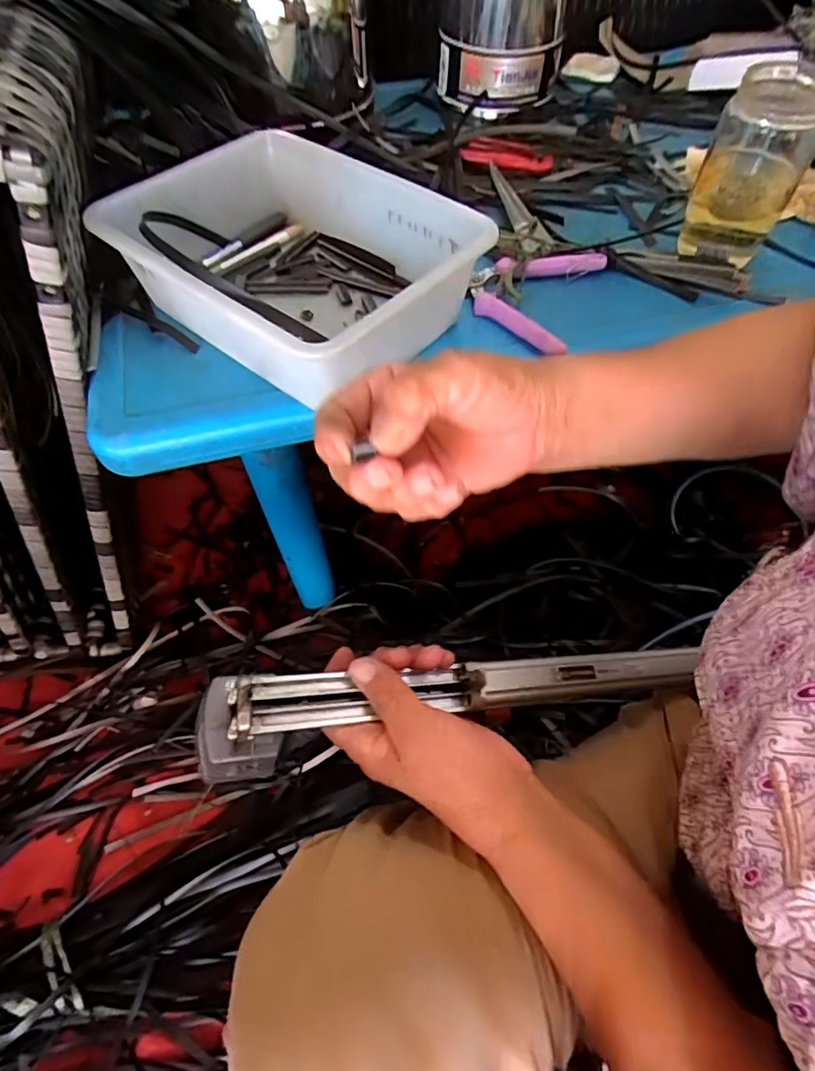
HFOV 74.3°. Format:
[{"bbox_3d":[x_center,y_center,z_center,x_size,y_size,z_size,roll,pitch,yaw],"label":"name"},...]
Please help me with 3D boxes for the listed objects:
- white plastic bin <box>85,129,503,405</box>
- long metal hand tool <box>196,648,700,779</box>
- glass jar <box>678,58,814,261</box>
[{"bbox_3d":[-0.088,-0.218,0.433,0.257,0.079,0.201,38,64,20],"label":"white plastic bin"},{"bbox_3d":[0.047,0.095,0.340,0.341,0.058,0.056,-3,57,-11],"label":"long metal hand tool"},{"bbox_3d":[0.290,-0.307,0.459,0.075,0.136,0.072,25,60,13],"label":"glass jar"}]

